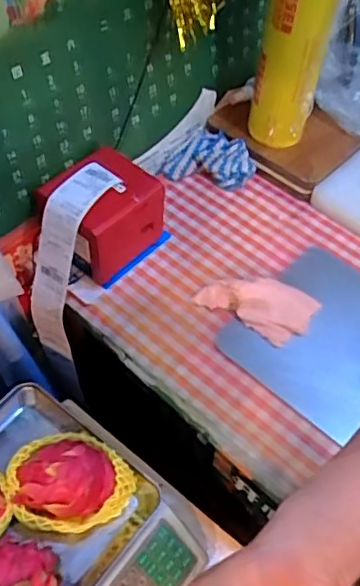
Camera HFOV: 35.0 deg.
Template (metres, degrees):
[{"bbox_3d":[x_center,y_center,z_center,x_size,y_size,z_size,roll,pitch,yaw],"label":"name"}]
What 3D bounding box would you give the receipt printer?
[{"bbox_3d":[-0.103,-0.110,0.766,0.135,0.106,0.124,-36,63,-25],"label":"receipt printer"}]

